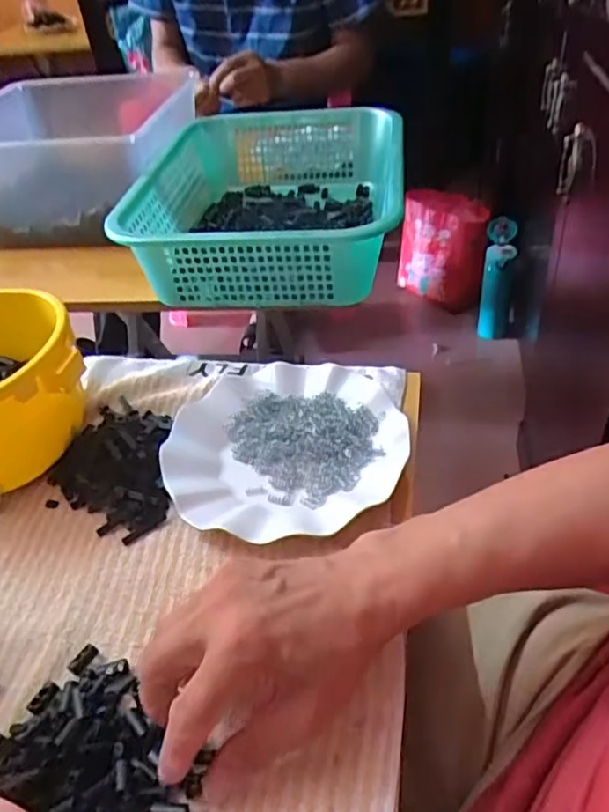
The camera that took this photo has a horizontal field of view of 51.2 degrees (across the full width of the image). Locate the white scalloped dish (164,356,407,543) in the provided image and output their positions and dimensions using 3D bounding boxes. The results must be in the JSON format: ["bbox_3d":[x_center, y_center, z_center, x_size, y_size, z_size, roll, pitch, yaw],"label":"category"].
[{"bbox_3d":[-0.013,0.025,0.495,0.175,0.022,0.175,-5,40,4],"label":"white scalloped dish"}]

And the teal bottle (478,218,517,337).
[{"bbox_3d":[0.438,-0.284,1.441,0.063,0.267,0.063,7,22,17],"label":"teal bottle"}]

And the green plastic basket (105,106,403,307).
[{"bbox_3d":[-0.034,-0.246,0.762,0.276,0.105,0.373,-2,41,7],"label":"green plastic basket"}]

